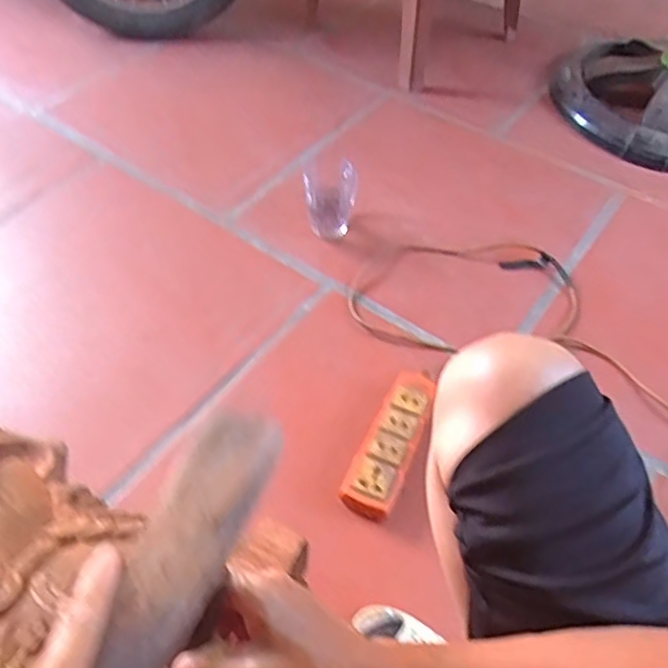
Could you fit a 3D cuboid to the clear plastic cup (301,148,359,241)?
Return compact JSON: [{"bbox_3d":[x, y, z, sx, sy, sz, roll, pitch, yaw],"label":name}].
[{"bbox_3d":[-0.006,-0.232,1.053,0.087,0.120,0.101,4,51,0],"label":"clear plastic cup"}]

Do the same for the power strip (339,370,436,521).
[{"bbox_3d":[0.077,0.137,0.807,0.065,0.046,0.211,21,53,14],"label":"power strip"}]

